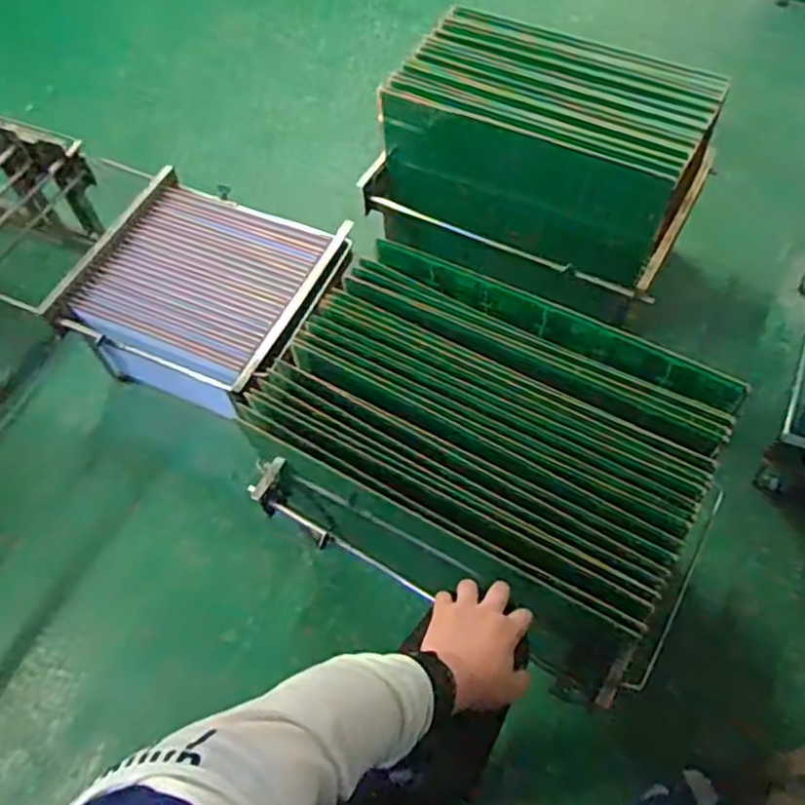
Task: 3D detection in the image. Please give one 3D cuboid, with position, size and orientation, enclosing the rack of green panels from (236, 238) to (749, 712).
[{"bbox_3d":[0.115,0.113,1.120,0.636,0.468,0.386,24,63,17],"label":"rack of green panels"}]

